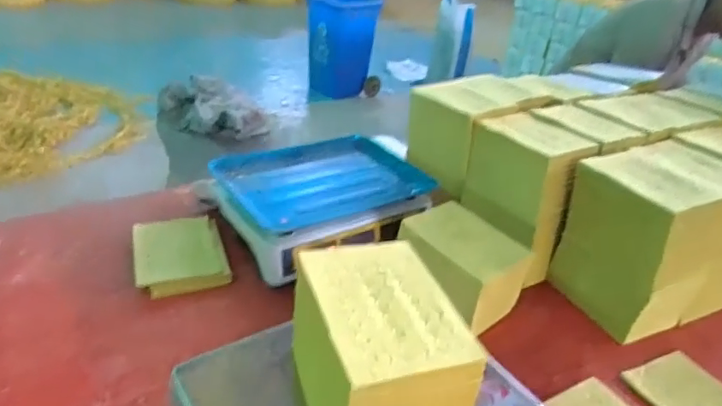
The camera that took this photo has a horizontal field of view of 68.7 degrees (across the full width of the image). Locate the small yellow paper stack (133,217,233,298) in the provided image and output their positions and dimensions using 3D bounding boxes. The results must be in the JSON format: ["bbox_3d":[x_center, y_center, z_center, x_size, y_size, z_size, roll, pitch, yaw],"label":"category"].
[{"bbox_3d":[-0.278,0.078,0.815,0.128,0.028,0.155,-6,33,-22],"label":"small yellow paper stack"}]

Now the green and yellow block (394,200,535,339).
[{"bbox_3d":[0.145,0.088,0.766,0.118,0.102,0.170,-19,39,-37],"label":"green and yellow block"}]

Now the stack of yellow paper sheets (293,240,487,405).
[{"bbox_3d":[0.017,0.130,0.476,0.117,0.102,0.173,-5,32,-20],"label":"stack of yellow paper sheets"}]

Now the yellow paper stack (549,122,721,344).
[{"bbox_3d":[0.600,0.005,0.876,0.614,0.257,0.189,-11,35,-28],"label":"yellow paper stack"}]

